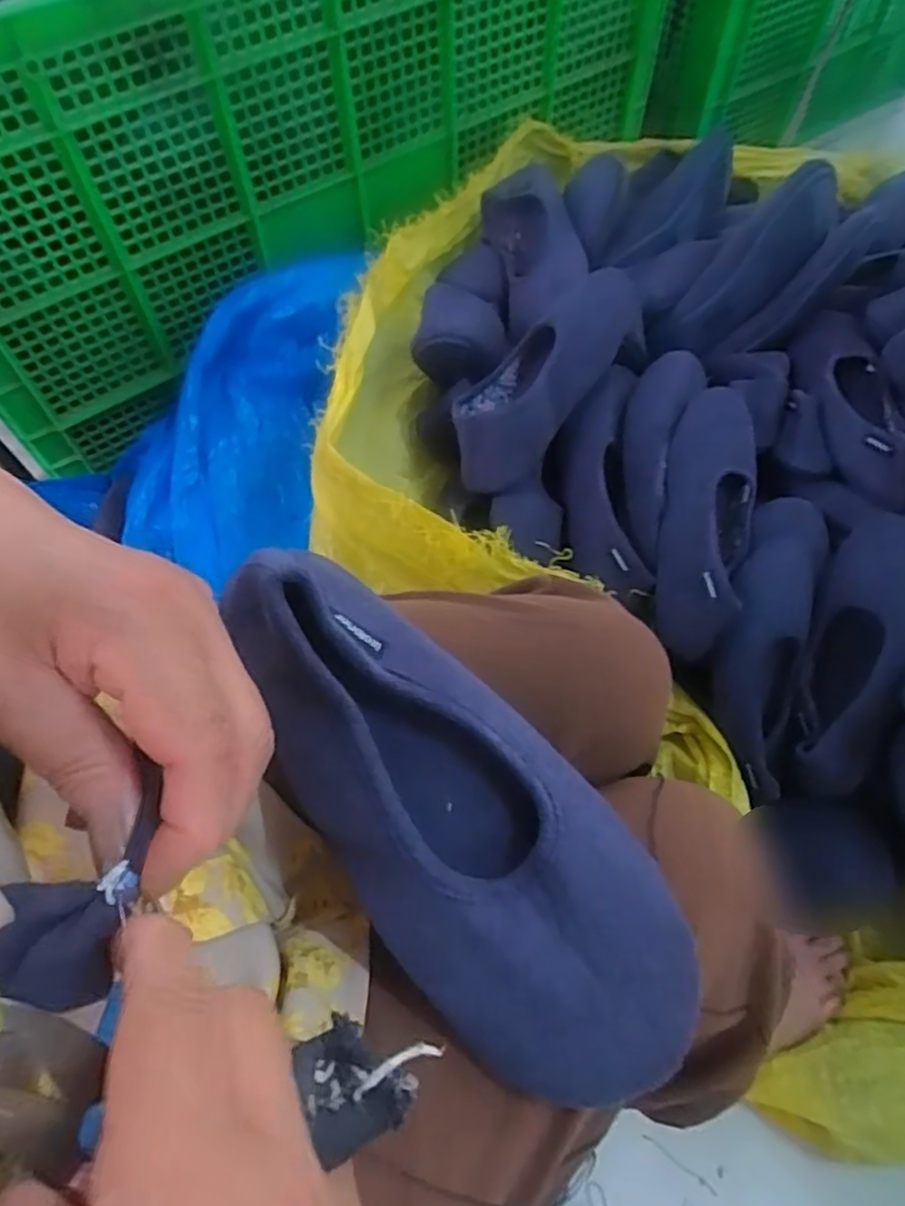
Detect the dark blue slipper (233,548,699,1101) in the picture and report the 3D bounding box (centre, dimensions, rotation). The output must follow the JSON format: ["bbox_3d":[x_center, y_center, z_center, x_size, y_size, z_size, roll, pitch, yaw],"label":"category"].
[{"bbox_3d":[0.001,0.078,0.277,0.102,0.046,0.227,-38,83,-17],"label":"dark blue slipper"}]

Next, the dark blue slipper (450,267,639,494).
[{"bbox_3d":[0.088,-0.220,0.695,0.098,0.067,0.251,36,69,18],"label":"dark blue slipper"}]

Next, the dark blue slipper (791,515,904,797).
[{"bbox_3d":[0.368,0.046,0.635,0.085,0.084,0.257,17,94,10],"label":"dark blue slipper"}]

